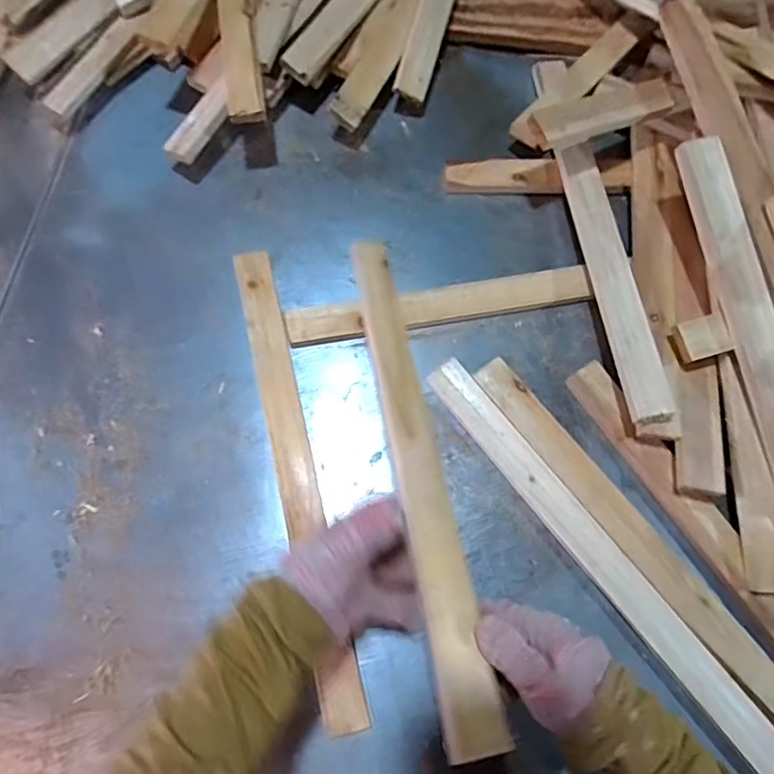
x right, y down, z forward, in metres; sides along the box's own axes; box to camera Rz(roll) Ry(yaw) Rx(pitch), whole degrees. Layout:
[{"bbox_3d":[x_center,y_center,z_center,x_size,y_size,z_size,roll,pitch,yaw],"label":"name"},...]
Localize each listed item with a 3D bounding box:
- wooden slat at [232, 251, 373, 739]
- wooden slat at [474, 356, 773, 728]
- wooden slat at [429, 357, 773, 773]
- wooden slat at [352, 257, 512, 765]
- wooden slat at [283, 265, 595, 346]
[{"bbox_3d":[-0.094,0.076,0.559,0.040,0.017,0.491,-14,71,-4],"label":"wooden slat"},{"bbox_3d":[0.258,0.158,0.543,0.047,0.016,0.474,-36,74,-11],"label":"wooden slat"},{"bbox_3d":[0.210,0.165,0.539,0.043,0.013,0.487,-35,74,-11],"label":"wooden slat"},{"bbox_3d":[0.022,0.047,0.489,0.042,0.028,0.469,-10,58,-3],"label":"wooden slat"},{"bbox_3d":[0.061,-0.094,0.618,0.341,0.022,0.045,-11,71,-3],"label":"wooden slat"}]

